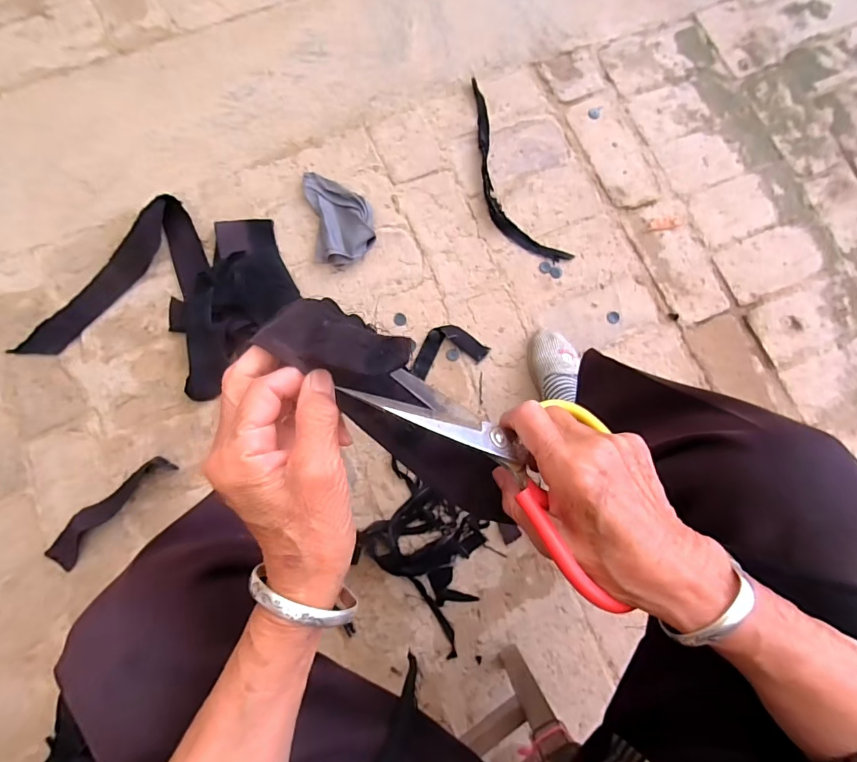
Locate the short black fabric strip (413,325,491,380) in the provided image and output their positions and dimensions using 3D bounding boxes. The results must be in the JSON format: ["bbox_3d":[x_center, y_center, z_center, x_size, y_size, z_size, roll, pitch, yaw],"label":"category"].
[{"bbox_3d":[0.033,-0.057,0.767,0.132,0.019,0.074,-17,81,-5],"label":"short black fabric strip"}]

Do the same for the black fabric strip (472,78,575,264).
[{"bbox_3d":[0.132,-0.382,0.823,0.102,0.021,0.390,-25,82,-6],"label":"black fabric strip"}]

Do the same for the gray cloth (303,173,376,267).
[{"bbox_3d":[-0.156,-0.295,0.788,0.107,0.034,0.173,-12,81,-4],"label":"gray cloth"}]

